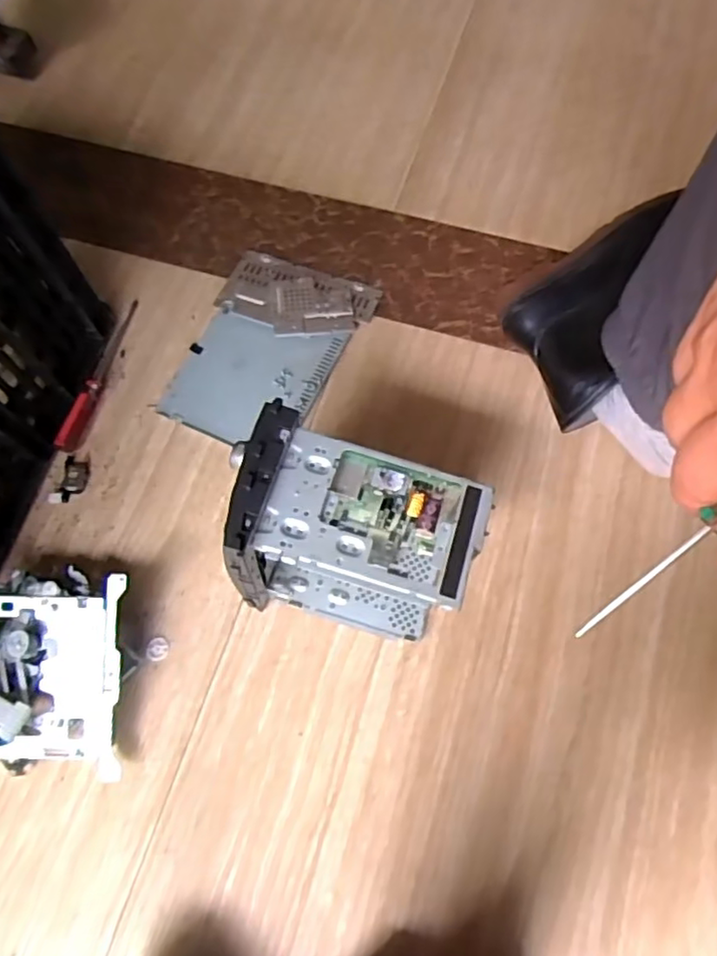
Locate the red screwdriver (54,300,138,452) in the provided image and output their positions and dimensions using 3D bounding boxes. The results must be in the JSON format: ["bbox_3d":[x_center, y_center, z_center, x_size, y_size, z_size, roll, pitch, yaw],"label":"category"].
[{"bbox_3d":[-0.290,-0.119,0.709,0.018,0.019,0.195,12,69,6],"label":"red screwdriver"}]

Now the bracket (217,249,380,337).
[{"bbox_3d":[-0.072,-0.207,0.735,0.172,0.017,0.098,21,71,10],"label":"bracket"}]

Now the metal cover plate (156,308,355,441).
[{"bbox_3d":[-0.119,-0.116,0.704,0.157,0.016,0.156,22,71,10],"label":"metal cover plate"}]

